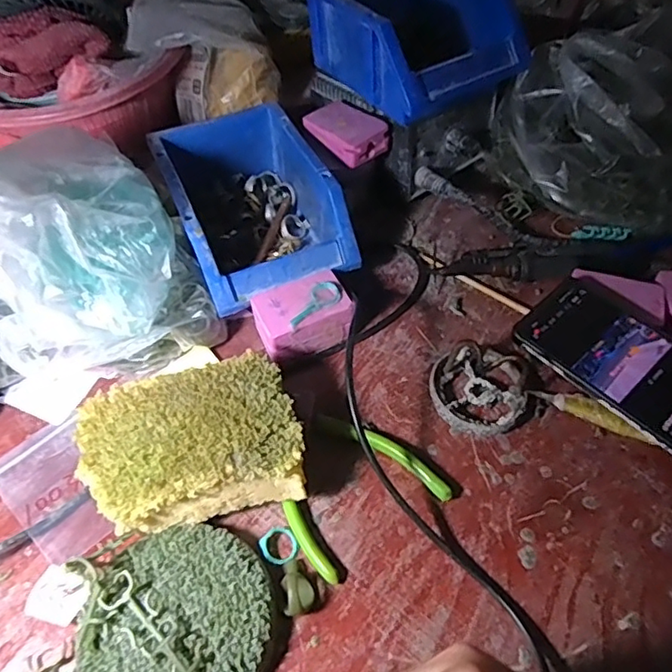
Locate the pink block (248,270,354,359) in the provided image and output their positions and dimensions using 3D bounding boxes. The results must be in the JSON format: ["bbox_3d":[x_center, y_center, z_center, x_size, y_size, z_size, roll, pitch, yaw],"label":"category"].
[{"bbox_3d":[-0.027,-0.015,0.441,0.072,0.041,0.052,-23,55,-15],"label":"pink block"}]

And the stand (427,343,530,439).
[{"bbox_3d":[0.103,0.036,0.410,0.067,0.019,0.070,-1,52,2],"label":"stand"}]

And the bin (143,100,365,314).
[{"bbox_3d":[-0.074,-0.110,0.492,0.122,0.079,0.187,-22,54,-13],"label":"bin"}]

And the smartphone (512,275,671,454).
[{"bbox_3d":[0.213,0.021,0.401,0.085,0.013,0.161,-37,60,-18],"label":"smartphone"}]

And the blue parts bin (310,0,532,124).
[{"bbox_3d":[0.062,-0.257,0.485,0.121,0.072,0.170,-27,57,-18],"label":"blue parts bin"}]

